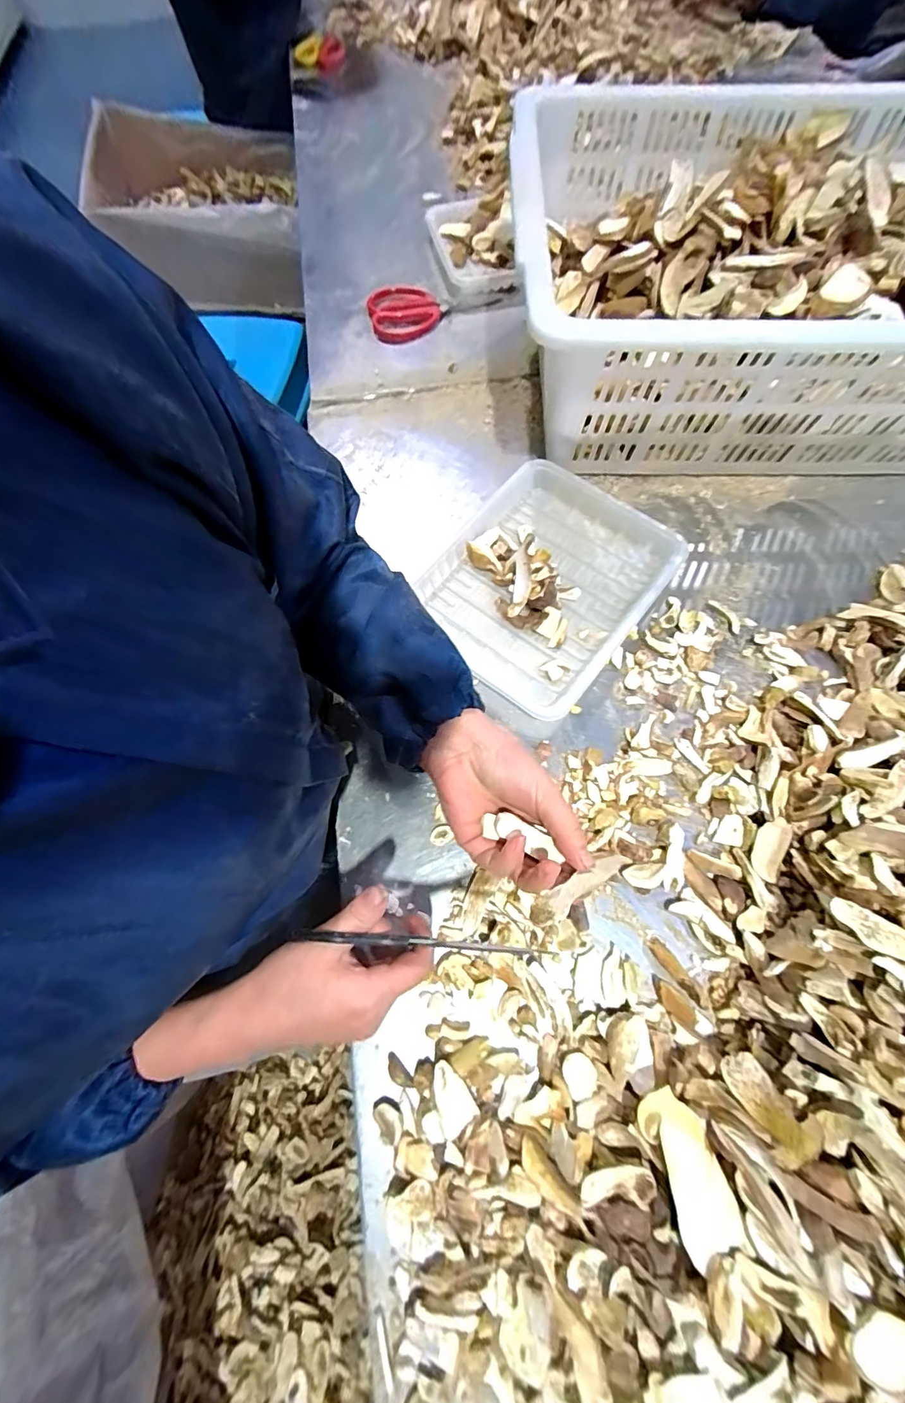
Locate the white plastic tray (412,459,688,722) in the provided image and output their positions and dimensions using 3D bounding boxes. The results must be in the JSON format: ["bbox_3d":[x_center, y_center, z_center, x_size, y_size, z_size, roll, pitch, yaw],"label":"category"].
[{"bbox_3d":[0.092,-0.128,0.504,0.208,0.038,0.259,37,74,15],"label":"white plastic tray"}]

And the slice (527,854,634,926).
[{"bbox_3d":[0.073,0.108,0.280,0.064,0.009,0.014,-32,71,-9],"label":"slice"}]

